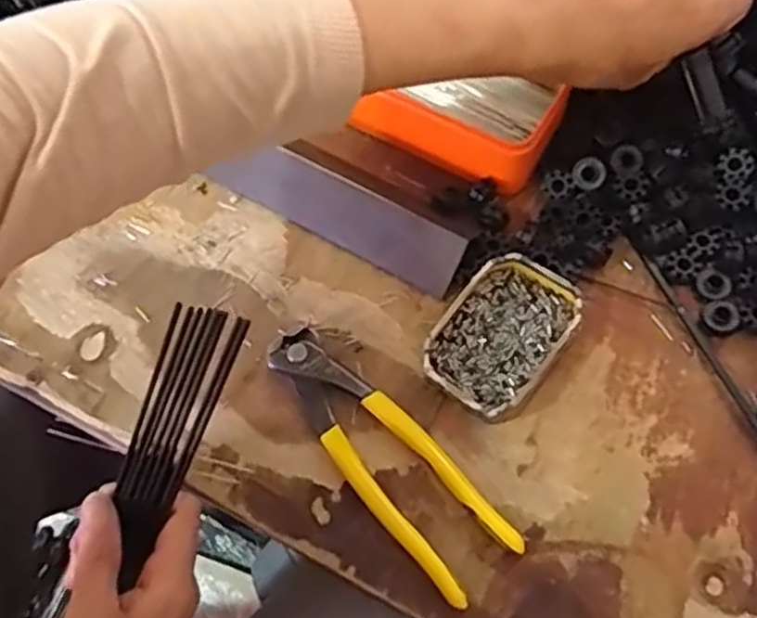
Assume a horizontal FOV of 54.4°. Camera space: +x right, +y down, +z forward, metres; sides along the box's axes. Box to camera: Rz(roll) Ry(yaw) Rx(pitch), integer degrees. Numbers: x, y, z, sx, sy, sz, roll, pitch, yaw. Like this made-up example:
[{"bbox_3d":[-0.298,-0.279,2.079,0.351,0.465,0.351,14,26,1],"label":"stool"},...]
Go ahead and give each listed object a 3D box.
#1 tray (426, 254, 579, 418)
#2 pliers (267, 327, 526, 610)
[{"bbox_3d":[0.067,0.015,0.407,0.060,0.021,0.088,37,73,16],"label":"tray"},{"bbox_3d":[0.002,0.075,0.388,0.047,0.012,0.162,-38,70,-13],"label":"pliers"}]

